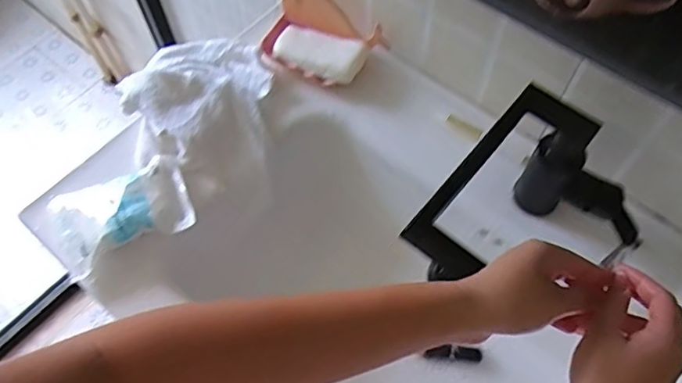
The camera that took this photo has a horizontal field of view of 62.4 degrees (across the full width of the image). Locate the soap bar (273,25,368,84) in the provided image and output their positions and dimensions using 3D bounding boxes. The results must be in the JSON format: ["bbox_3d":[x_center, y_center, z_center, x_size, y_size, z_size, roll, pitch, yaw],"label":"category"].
[{"bbox_3d":[-0.029,-0.175,0.721,0.116,0.024,0.052,17,64,8],"label":"soap bar"}]

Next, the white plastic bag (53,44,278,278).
[{"bbox_3d":[-0.213,-0.058,0.669,0.152,0.055,0.337,20,64,12],"label":"white plastic bag"}]

